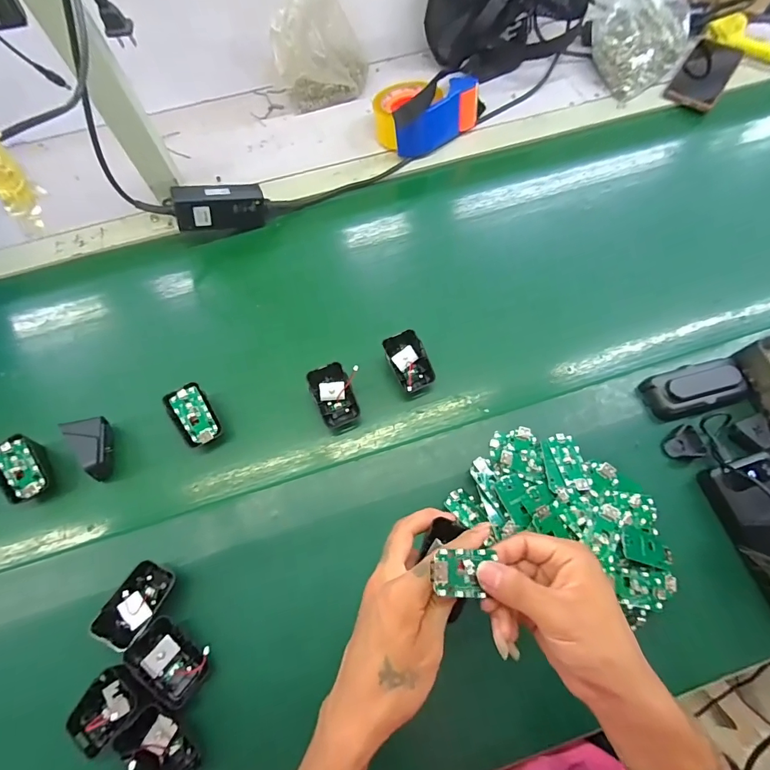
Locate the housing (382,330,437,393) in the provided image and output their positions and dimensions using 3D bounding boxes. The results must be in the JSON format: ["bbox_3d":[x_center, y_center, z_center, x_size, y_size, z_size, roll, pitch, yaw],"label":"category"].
[{"bbox_3d":[0.030,-0.026,0.484,0.044,0.039,0.064,-25,68,-9],"label":"housing"}]

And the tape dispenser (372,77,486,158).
[{"bbox_3d":[0.060,-0.425,0.632,0.159,0.074,0.108,-31,69,-11],"label":"tape dispenser"}]

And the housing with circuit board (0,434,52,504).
[{"bbox_3d":[-0.396,0.094,0.448,0.037,0.044,0.063,-25,67,-8],"label":"housing with circuit board"}]

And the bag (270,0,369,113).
[{"bbox_3d":[-0.098,-0.521,0.632,0.145,0.164,0.069,-13,66,-3],"label":"bag"}]

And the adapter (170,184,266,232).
[{"bbox_3d":[-0.223,-0.241,0.558,0.112,0.048,0.030,-13,65,-22],"label":"adapter"}]

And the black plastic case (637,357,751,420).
[{"bbox_3d":[0.350,0.004,0.459,0.110,0.024,0.052,-14,66,-4],"label":"black plastic case"}]

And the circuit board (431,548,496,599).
[{"bbox_3d":[0.057,0.131,0.285,0.059,0.004,0.030,11,68,-35],"label":"circuit board"}]

